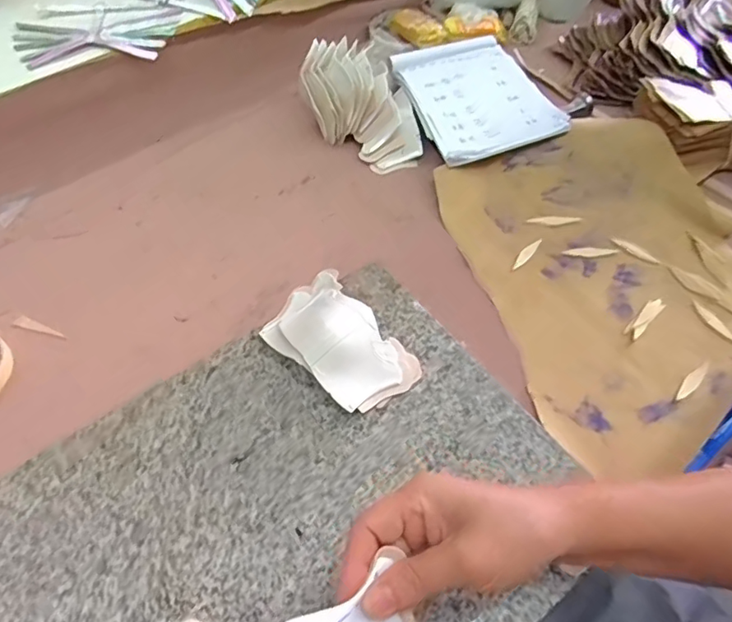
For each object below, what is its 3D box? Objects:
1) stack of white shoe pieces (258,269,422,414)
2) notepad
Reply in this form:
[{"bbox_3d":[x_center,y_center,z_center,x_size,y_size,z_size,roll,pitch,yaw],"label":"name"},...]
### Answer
[{"bbox_3d":[-0.022,0.022,0.443,0.081,0.043,0.127,-37,63,-23],"label":"stack of white shoe pieces"},{"bbox_3d":[0.126,-0.252,0.642,0.144,0.014,0.194,-18,60,-9],"label":"notepad"}]

